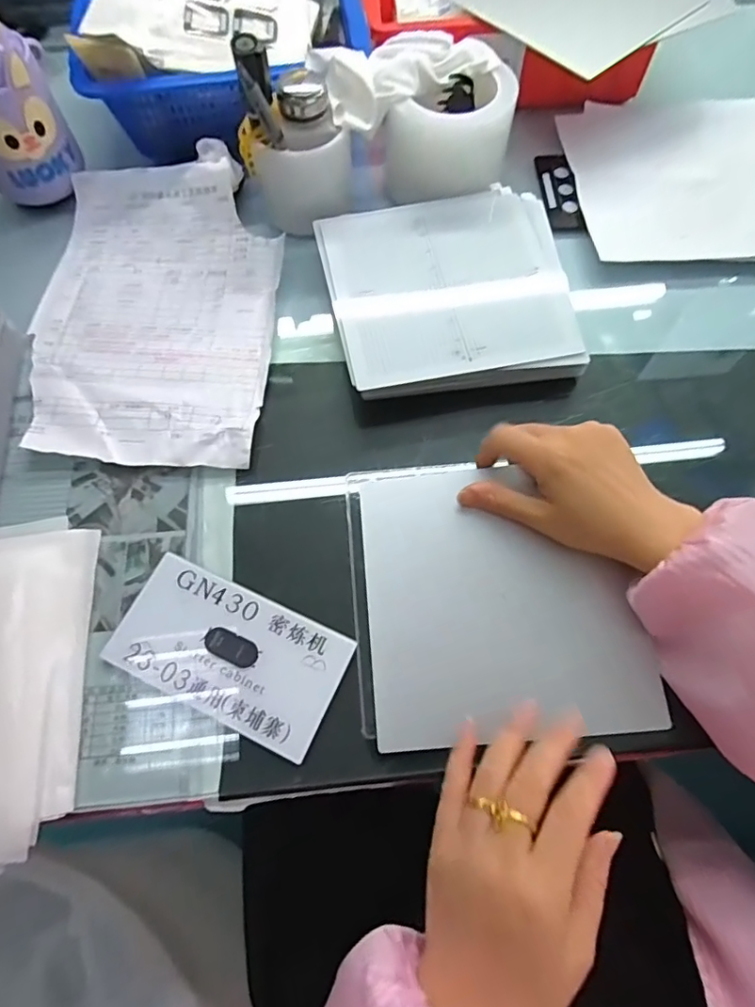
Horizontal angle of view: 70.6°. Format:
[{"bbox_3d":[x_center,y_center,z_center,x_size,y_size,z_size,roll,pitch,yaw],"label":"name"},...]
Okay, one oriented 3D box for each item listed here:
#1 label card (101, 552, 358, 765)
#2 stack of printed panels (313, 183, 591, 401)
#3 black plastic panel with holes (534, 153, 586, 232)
[{"bbox_3d":[-0.098,0.096,0.351,0.149,0.005,0.081,23,70,12],"label":"label card"},{"bbox_3d":[0.058,-0.178,0.450,0.191,0.032,0.190,-9,67,-1],"label":"stack of printed panels"},{"bbox_3d":[0.176,-0.300,0.516,0.032,0.011,0.106,-3,67,2],"label":"black plastic panel with holes"}]

